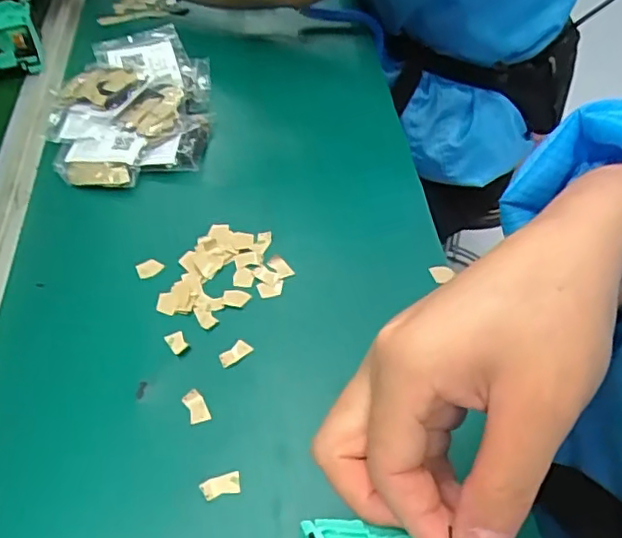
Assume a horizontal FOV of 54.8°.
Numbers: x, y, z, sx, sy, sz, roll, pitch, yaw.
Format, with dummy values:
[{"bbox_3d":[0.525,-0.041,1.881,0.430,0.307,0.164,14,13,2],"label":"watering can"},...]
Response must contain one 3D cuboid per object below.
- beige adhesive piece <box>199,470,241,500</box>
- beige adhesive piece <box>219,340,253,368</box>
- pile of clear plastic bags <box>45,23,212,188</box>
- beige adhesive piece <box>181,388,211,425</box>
[{"bbox_3d":[-0.048,0.114,0.317,0.021,0.004,0.012,-12,49,-10],"label":"beige adhesive piece"},{"bbox_3d":[-0.047,0.052,0.371,0.021,0.004,0.011,-32,55,-25],"label":"beige adhesive piece"},{"bbox_3d":[-0.155,-0.146,0.518,0.131,0.025,0.196,-6,48,-5],"label":"pile of clear plastic bags"},{"bbox_3d":[-0.066,0.079,0.346,0.012,0.004,0.021,-19,50,-16],"label":"beige adhesive piece"}]

